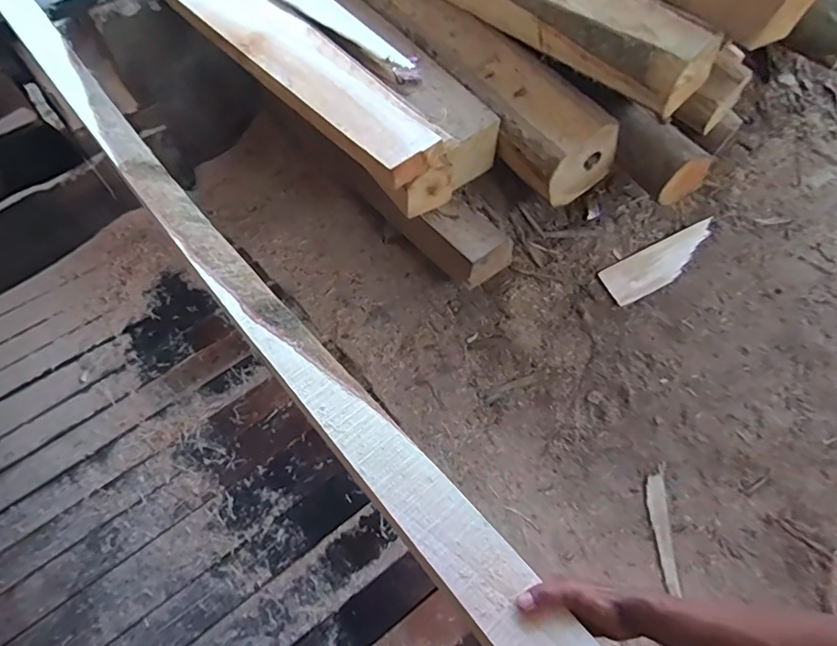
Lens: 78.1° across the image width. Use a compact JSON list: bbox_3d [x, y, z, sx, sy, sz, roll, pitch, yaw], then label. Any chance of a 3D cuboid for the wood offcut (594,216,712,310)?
[{"bbox_3d":[0.833,-0.205,1.761,0.412,0.021,0.140,-27,71,-2],"label":"wood offcut"}]

